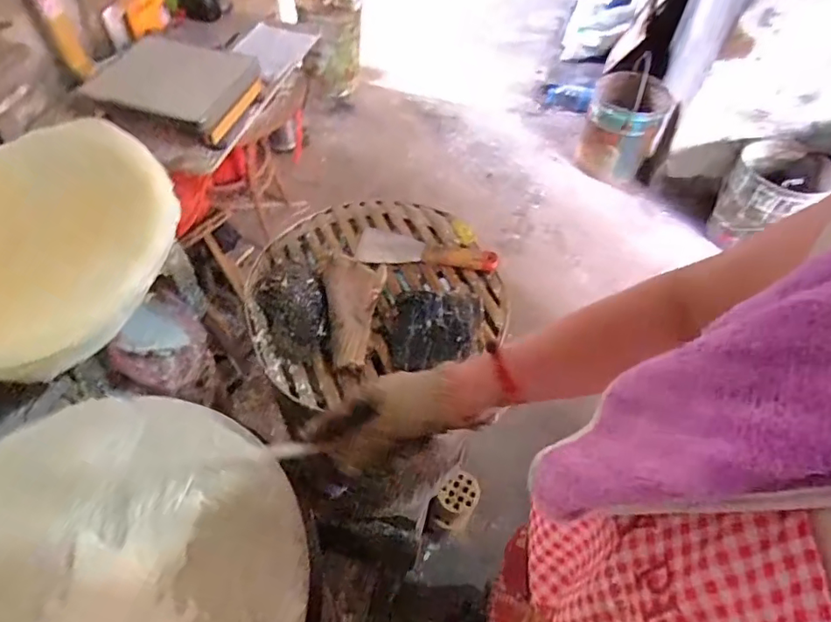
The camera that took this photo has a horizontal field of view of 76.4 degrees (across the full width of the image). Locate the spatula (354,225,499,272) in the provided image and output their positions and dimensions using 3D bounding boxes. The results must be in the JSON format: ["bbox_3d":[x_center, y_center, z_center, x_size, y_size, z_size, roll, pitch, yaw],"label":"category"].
[{"bbox_3d":[0.017,-0.096,0.806,0.207,0.033,0.068,9,54,3],"label":"spatula"}]

